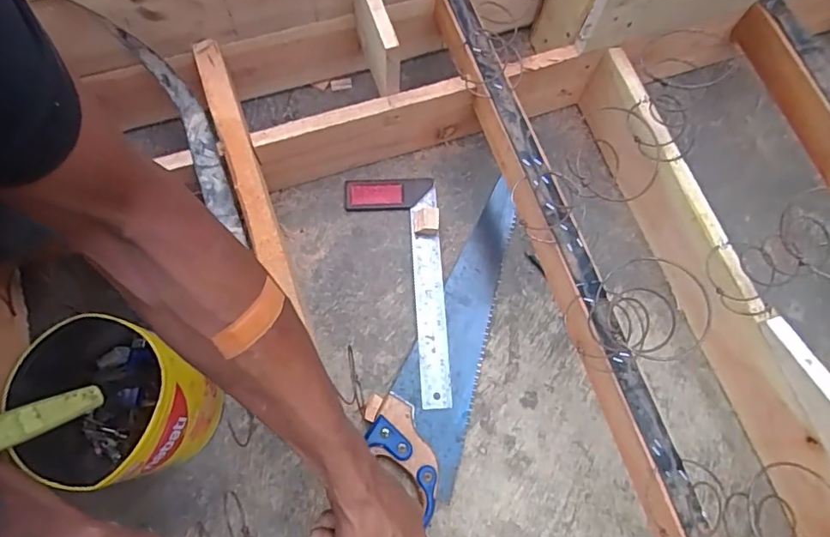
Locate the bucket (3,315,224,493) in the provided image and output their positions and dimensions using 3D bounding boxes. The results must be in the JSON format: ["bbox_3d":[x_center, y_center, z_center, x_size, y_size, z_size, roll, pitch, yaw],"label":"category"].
[{"bbox_3d":[-0.302,0.145,0.555,0.143,0.166,0.149,1,75,-3],"label":"bucket"}]

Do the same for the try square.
[{"bbox_3d":[-0.023,0.024,0.676,0.117,0.013,0.301,-3,76,-4],"label":"try square"}]

